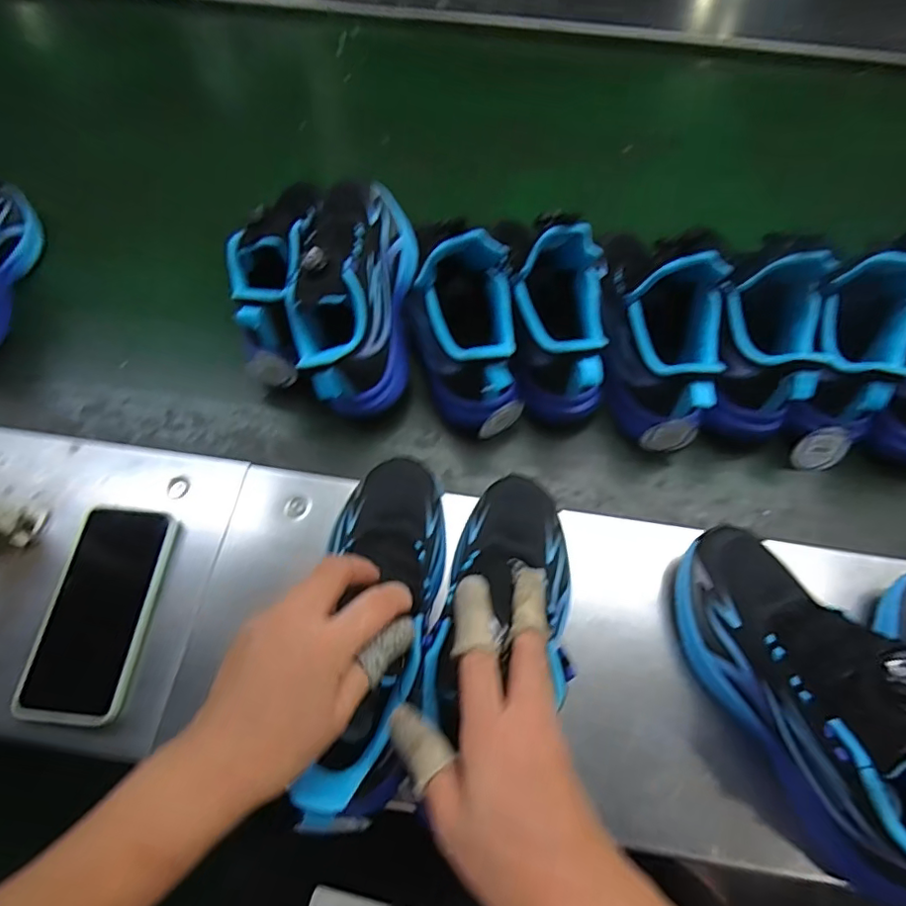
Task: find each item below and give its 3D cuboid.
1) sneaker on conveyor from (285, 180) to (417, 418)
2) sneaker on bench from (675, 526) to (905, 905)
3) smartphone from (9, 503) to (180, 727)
[{"bbox_3d":[-0.094,-0.151,0.519,0.100,0.112,0.236,0,61,3],"label":"sneaker on conveyor"},{"bbox_3d":[0.240,0.152,0.353,0.086,0.137,0.238,-24,62,-10],"label":"sneaker on bench"},{"bbox_3d":[-0.277,0.120,0.437,0.080,0.008,0.163,0,61,3],"label":"smartphone"}]

